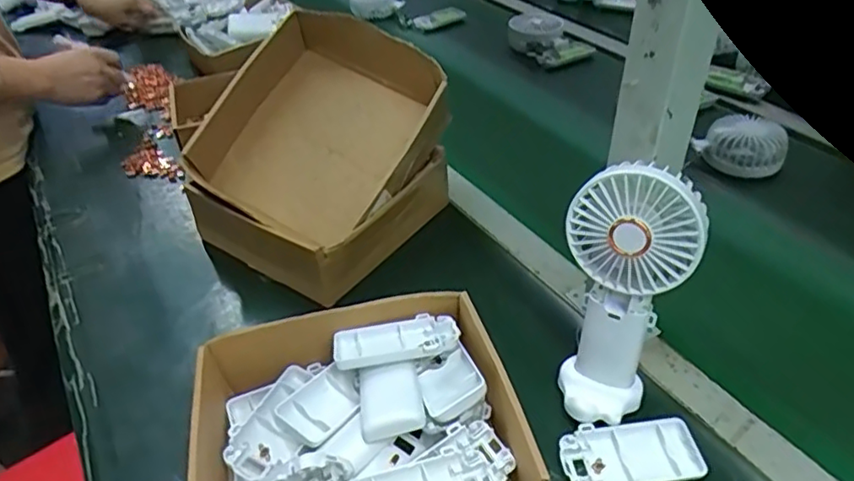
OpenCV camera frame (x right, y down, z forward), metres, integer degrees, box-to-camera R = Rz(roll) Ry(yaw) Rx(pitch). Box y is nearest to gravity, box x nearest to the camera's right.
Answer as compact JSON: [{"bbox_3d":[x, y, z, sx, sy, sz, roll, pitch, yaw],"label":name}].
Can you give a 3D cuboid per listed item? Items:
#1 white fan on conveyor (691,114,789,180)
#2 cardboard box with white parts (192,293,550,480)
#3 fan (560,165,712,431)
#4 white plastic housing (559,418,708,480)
[{"bbox_3d":[0.372,-0.102,0.726,0.095,0.062,0.064,15,43,21],"label":"white fan on conveyor"},{"bbox_3d":[-0.045,0.135,0.430,0.211,0.075,0.190,-10,40,-8],"label":"cardboard box with white parts"},{"bbox_3d":[0.136,0.046,0.431,0.083,0.186,0.078,7,41,12],"label":"fan"},{"bbox_3d":[0.144,0.154,0.437,0.095,0.014,0.048,-8,40,-5],"label":"white plastic housing"}]

